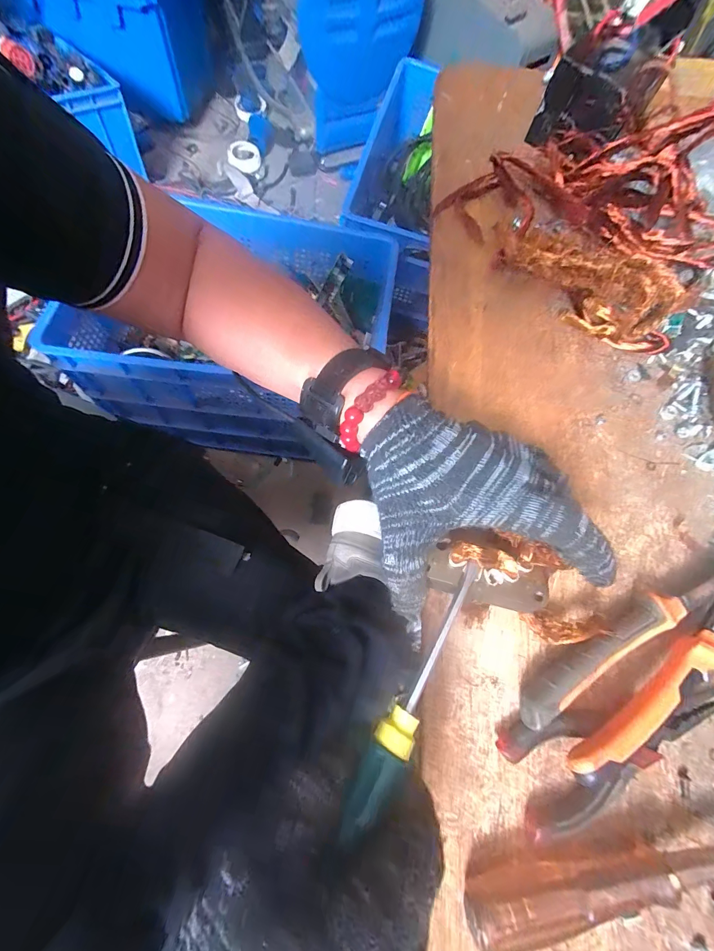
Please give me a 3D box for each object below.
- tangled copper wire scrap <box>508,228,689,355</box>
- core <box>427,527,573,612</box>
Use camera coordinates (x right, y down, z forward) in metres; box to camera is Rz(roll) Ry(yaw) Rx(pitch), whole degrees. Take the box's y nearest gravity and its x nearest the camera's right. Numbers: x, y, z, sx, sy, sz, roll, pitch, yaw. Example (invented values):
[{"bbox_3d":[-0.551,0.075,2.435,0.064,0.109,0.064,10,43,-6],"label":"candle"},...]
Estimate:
[{"bbox_3d":[0.201,-0.158,0.306,0.146,0.055,0.034,35,74,5],"label":"tangled copper wire scrap"},{"bbox_3d":[0.084,0.058,0.227,0.072,0.022,0.043,15,74,3],"label":"core"}]

